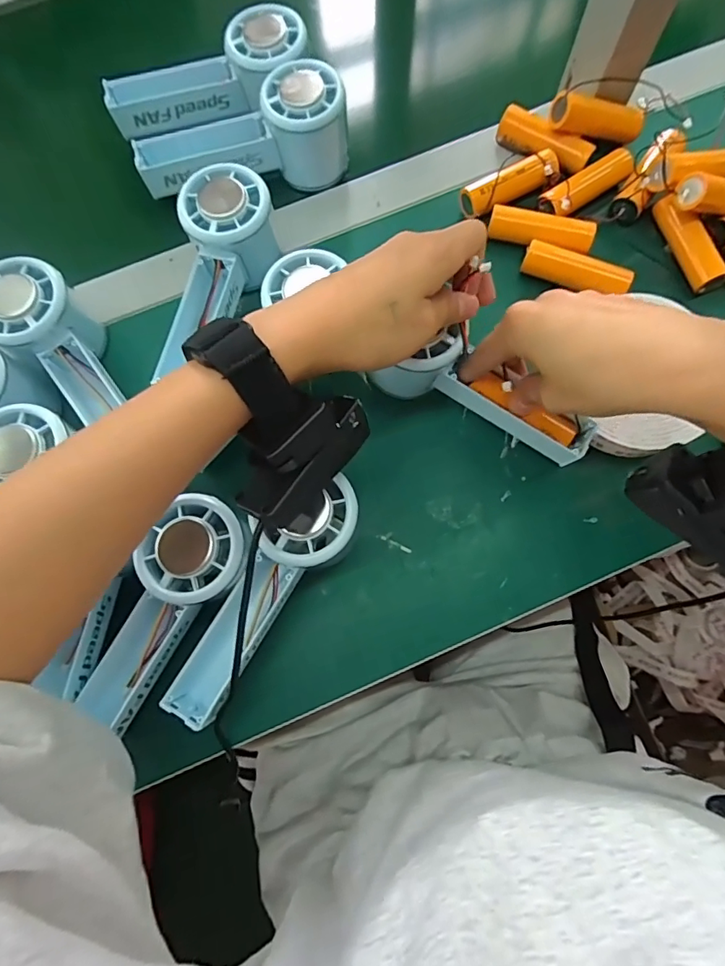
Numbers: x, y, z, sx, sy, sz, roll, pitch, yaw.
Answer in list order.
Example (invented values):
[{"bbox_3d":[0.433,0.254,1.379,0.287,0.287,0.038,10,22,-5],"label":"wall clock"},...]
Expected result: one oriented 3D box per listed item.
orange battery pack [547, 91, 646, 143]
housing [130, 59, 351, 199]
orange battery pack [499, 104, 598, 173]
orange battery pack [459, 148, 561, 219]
[{"bbox_3d":[0.172,-0.266,0.357,0.076,0.020,0.016,-1,76,-17],"label":"orange battery pack"},{"bbox_3d":[-0.087,-0.252,0.362,0.151,0.064,0.053,-9,76,-1],"label":"housing"},{"bbox_3d":[0.136,-0.256,0.368,0.072,0.024,0.021,40,80,10],"label":"orange battery pack"},{"bbox_3d":[0.109,-0.217,0.358,0.071,0.019,0.023,-23,77,-4],"label":"orange battery pack"}]

